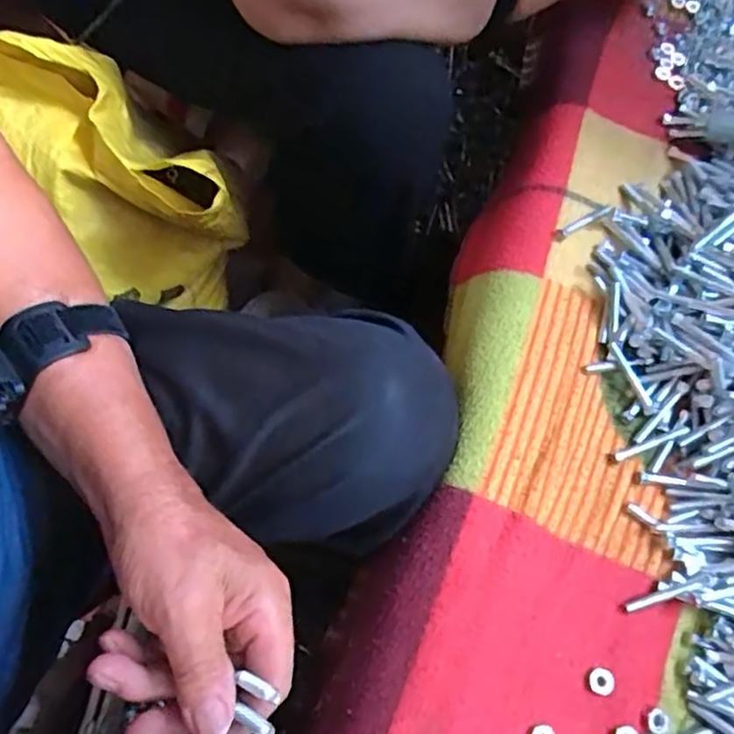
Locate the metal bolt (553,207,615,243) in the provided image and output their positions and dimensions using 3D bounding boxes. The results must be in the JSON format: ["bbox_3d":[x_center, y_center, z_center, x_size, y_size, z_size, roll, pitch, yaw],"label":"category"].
[{"bbox_3d":[0.168,-0.112,0.516,0.054,0.009,0.010,-24,74,-15],"label":"metal bolt"}]

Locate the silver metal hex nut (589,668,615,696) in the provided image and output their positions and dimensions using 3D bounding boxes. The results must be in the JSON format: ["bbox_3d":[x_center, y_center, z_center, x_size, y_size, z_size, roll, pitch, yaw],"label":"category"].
[{"bbox_3d":[0.143,0.191,0.403,0.015,0.004,0.015,23,69,2],"label":"silver metal hex nut"}]

